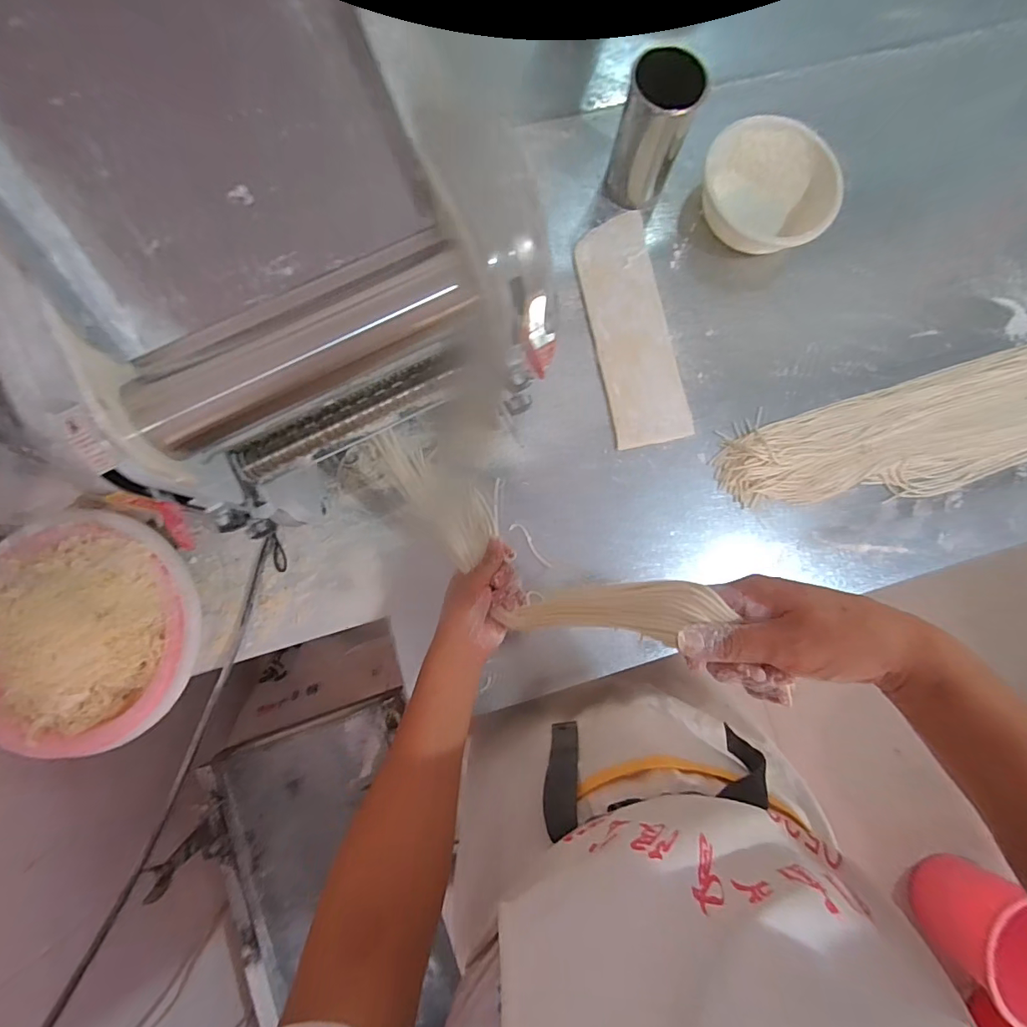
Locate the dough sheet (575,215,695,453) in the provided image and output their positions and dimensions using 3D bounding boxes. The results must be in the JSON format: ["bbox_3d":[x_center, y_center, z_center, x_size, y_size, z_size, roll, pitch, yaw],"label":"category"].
[{"bbox_3d":[0.167,-0.264,0.679,0.109,0.007,0.335,-11,85,-5],"label":"dough sheet"}]

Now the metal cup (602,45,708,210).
[{"bbox_3d":[0.181,-0.502,0.638,0.090,0.156,0.082,0,83,-4],"label":"metal cup"}]

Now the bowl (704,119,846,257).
[{"bbox_3d":[0.362,-0.466,0.693,0.189,0.059,0.169,16,82,-2],"label":"bowl"}]

